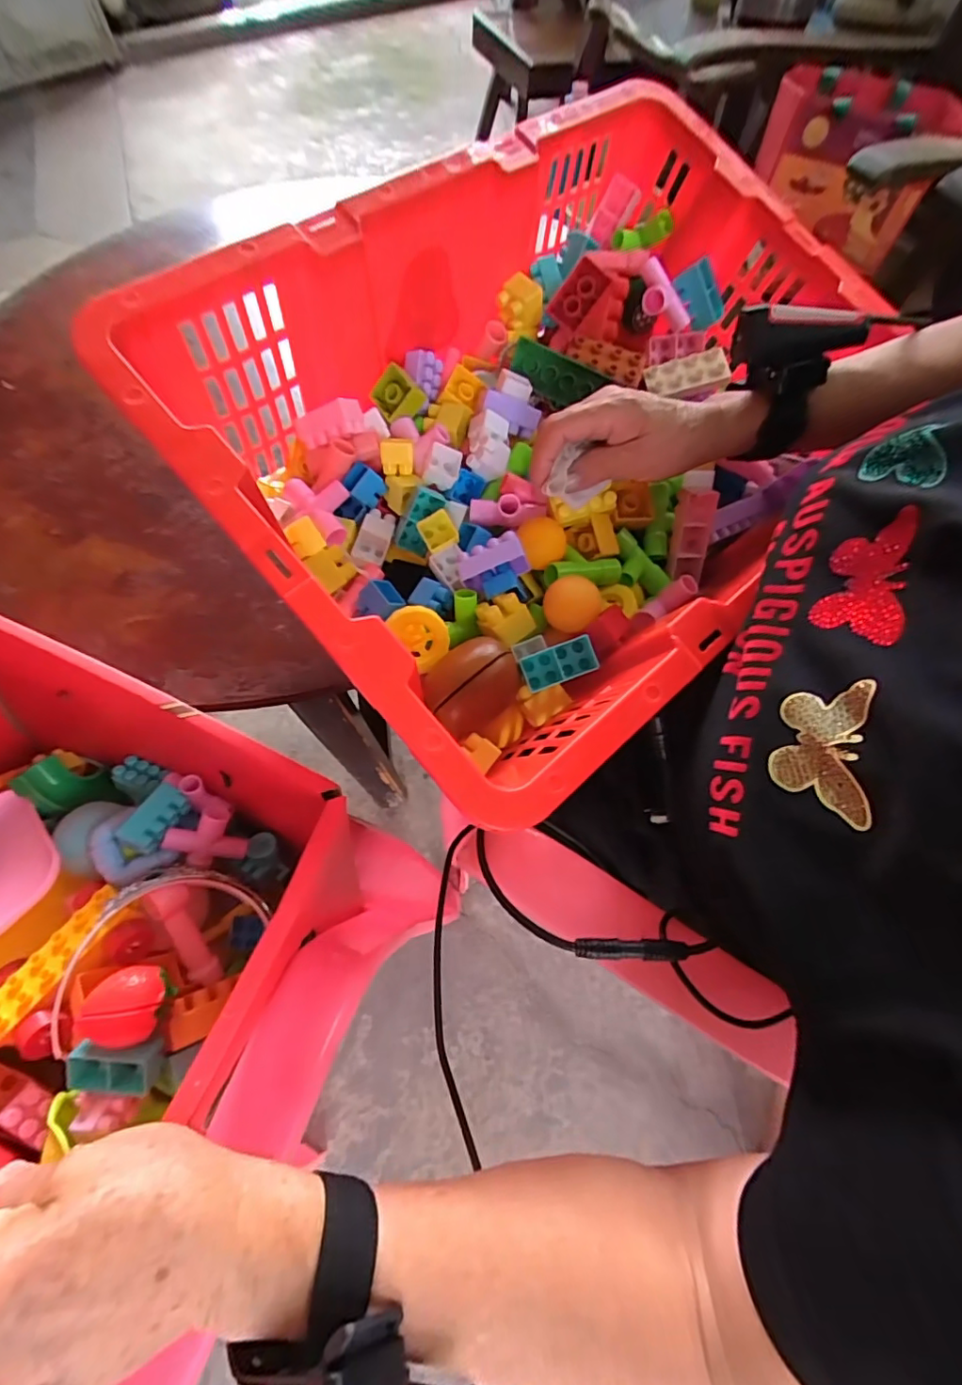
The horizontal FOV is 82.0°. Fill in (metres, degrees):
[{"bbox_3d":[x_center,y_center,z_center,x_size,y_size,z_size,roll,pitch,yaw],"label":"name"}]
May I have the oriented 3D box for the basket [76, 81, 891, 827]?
[{"bbox_3d":[0.061,-0.185,0.383,0.468,0.172,0.347,-41,69,-16],"label":"basket"}]

